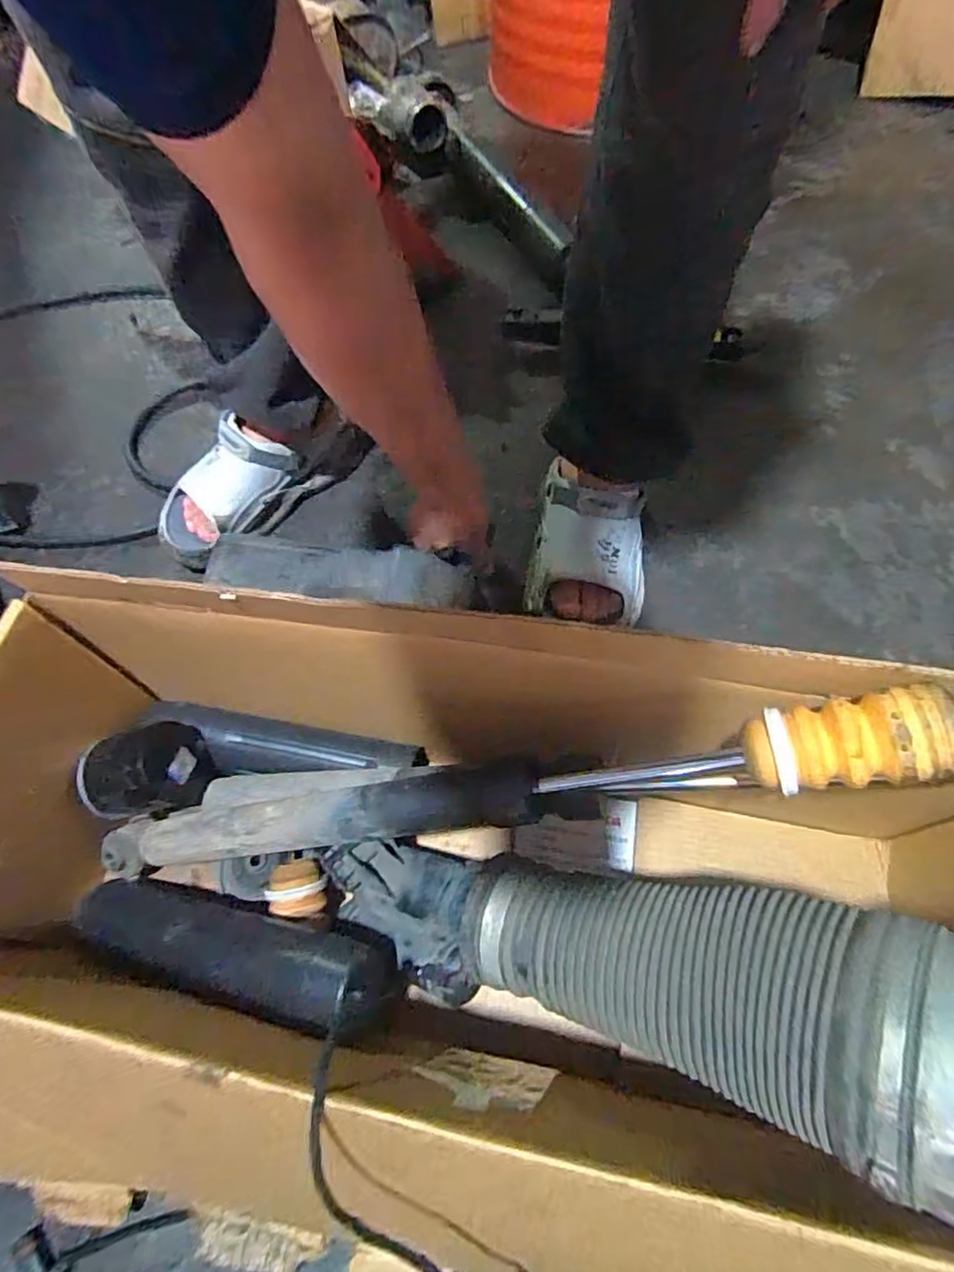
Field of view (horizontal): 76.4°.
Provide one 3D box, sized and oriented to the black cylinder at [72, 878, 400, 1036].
[{"bbox_3d":[-0.192,0.239,0.473,0.298,0.077,0.061,1,60,27],"label":"black cylinder"}]

